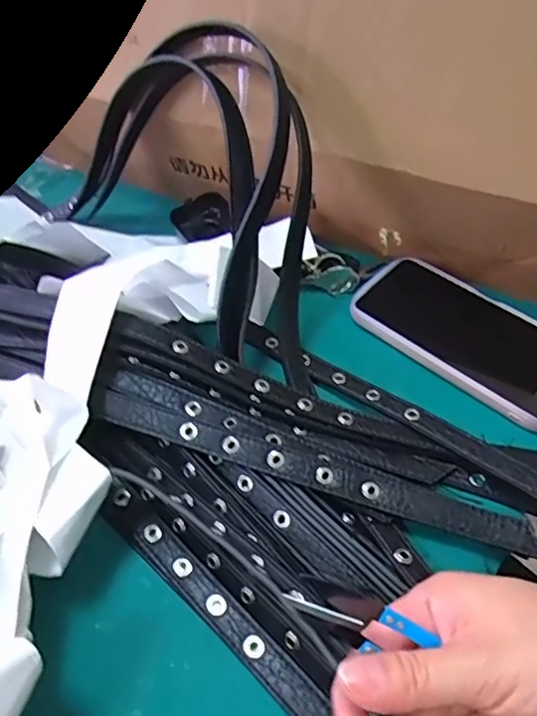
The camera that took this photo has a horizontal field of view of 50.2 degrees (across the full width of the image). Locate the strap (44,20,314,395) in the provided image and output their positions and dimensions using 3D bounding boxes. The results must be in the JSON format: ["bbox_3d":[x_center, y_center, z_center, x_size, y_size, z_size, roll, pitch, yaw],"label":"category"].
[{"bbox_3d":[-0.058,-0.131,0.418,0.255,0.134,0.148,32,61,27],"label":"strap"}]

